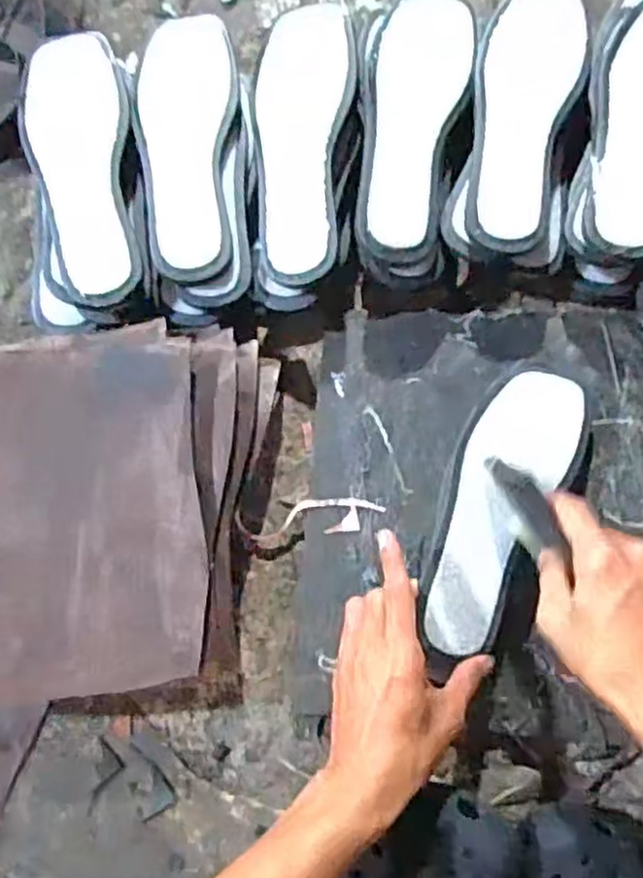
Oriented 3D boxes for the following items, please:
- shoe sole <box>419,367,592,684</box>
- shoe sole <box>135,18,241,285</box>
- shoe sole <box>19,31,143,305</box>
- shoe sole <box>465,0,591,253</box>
[{"bbox_3d":[0.130,0.055,0.526,0.085,0.031,0.226,22,82,7],"label":"shoe sole"},{"bbox_3d":[-0.105,-0.235,0.555,0.078,0.015,0.221,-6,78,1],"label":"shoe sole"},{"bbox_3d":[-0.189,-0.214,0.551,0.077,0.020,0.219,-9,78,1],"label":"shoe sole"},{"bbox_3d":[0.155,-0.253,0.548,0.080,0.013,0.219,14,79,6],"label":"shoe sole"}]

